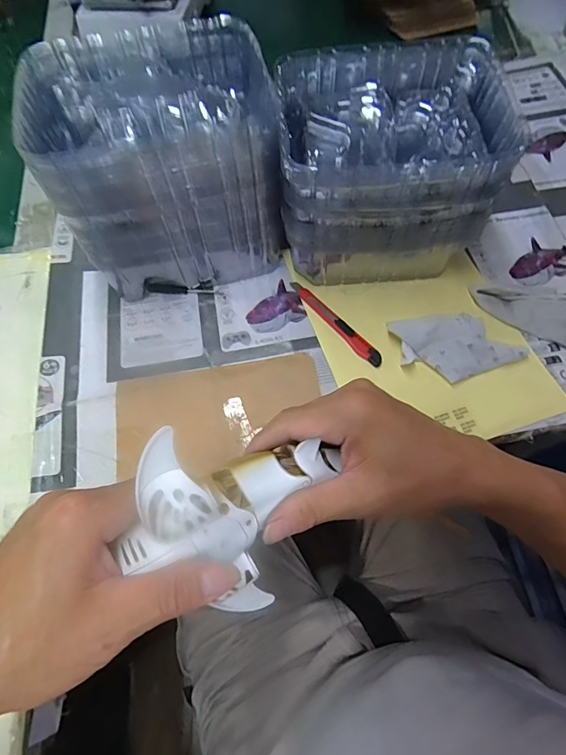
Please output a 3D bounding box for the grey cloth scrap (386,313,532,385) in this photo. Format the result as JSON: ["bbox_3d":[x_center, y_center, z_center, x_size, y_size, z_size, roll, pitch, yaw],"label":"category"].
[{"bbox_3d":[0.182,-0.032,0.418,0.127,0.015,0.067,-5,84,3],"label":"grey cloth scrap"}]

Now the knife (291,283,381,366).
[{"bbox_3d":[0.057,-0.062,0.449,0.017,0.006,0.138,-38,70,-14],"label":"knife"}]

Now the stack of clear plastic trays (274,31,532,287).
[{"bbox_3d":[0.099,-0.211,0.430,0.202,0.158,0.167,-3,66,0],"label":"stack of clear plastic trays"}]

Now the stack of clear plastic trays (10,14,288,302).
[{"bbox_3d":[-0.117,-0.217,0.421,0.202,0.191,0.177,-13,66,-4],"label":"stack of clear plastic trays"}]

